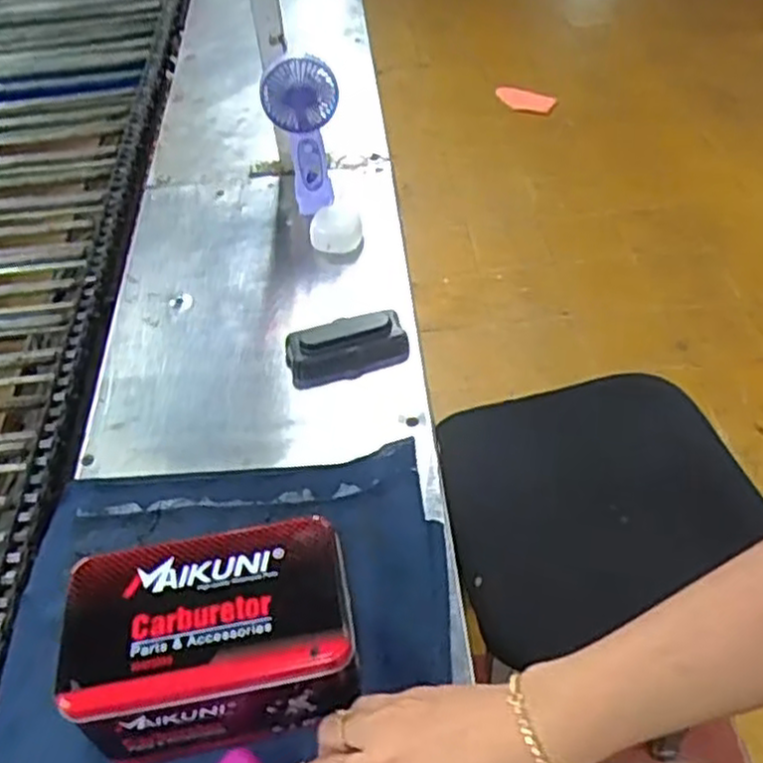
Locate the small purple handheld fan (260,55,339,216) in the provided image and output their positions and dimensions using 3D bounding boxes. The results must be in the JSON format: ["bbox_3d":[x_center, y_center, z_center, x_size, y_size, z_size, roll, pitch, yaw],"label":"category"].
[{"bbox_3d":[-0.082,-0.271,0.848,0.079,0.169,0.042,1,37,9],"label":"small purple handheld fan"}]

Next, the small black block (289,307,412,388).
[{"bbox_3d":[-0.031,-0.031,0.698,0.108,0.031,0.053,-14,47,-6],"label":"small black block"}]

